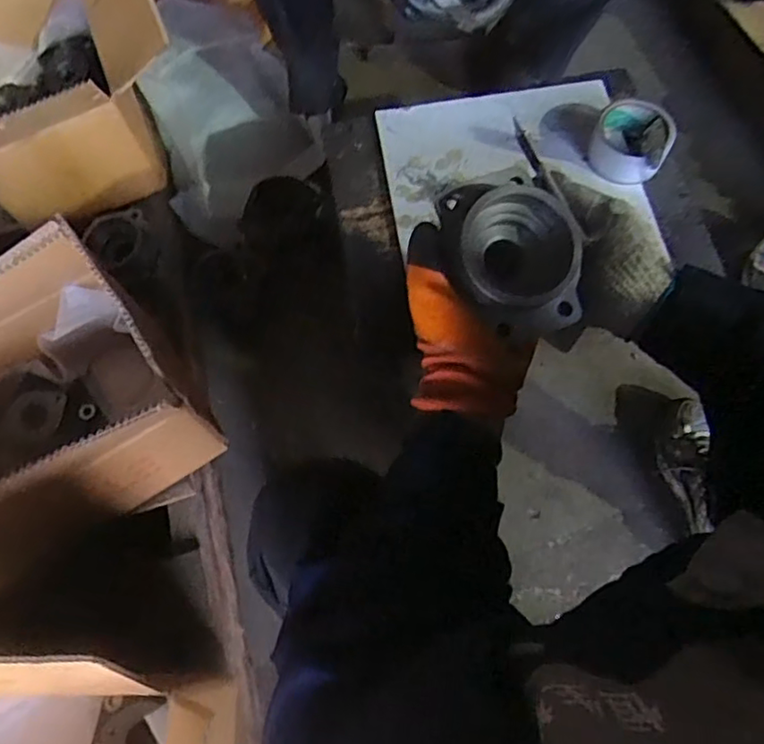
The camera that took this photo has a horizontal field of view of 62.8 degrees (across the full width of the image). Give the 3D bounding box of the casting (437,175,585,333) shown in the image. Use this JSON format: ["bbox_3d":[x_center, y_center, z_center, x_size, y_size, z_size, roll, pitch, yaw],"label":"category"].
[{"bbox_3d":[0.093,-0.087,0.441,0.087,0.056,0.101,-12,68,-3],"label":"casting"}]

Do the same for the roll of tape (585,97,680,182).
[{"bbox_3d":[0.308,-0.288,0.769,0.092,0.047,0.101,28,72,13],"label":"roll of tape"}]

